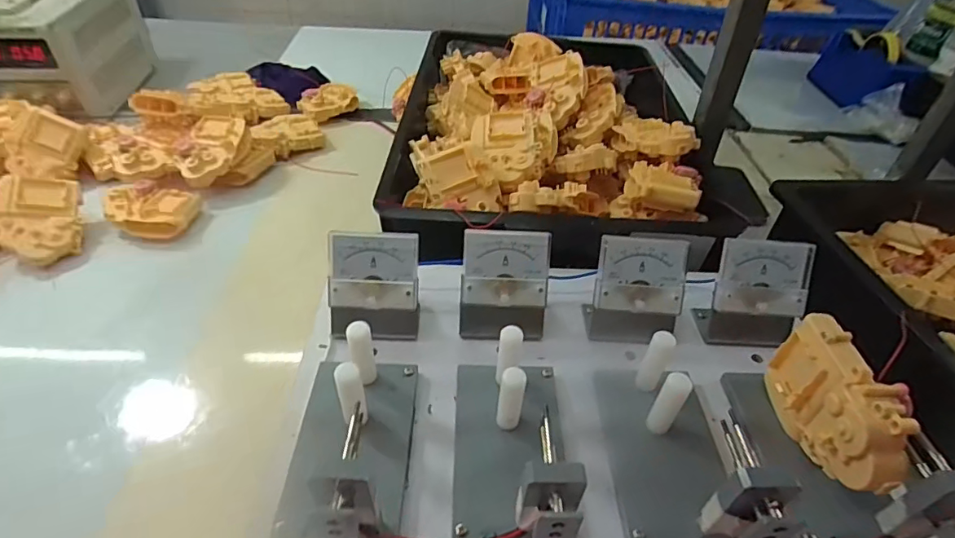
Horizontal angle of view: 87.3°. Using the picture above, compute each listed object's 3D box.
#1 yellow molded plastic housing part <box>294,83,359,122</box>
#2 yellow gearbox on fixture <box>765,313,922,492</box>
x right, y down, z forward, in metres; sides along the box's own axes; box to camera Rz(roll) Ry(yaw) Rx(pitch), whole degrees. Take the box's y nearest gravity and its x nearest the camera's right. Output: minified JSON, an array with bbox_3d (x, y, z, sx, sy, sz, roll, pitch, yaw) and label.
[{"bbox_3d":[-0.233,-0.263,0.787,0.088,0.031,0.054,-28,52,-30],"label":"yellow molded plastic housing part"},{"bbox_3d":[0.212,0.084,0.298,0.028,0.070,0.094,6,43,1],"label":"yellow gearbox on fixture"}]

